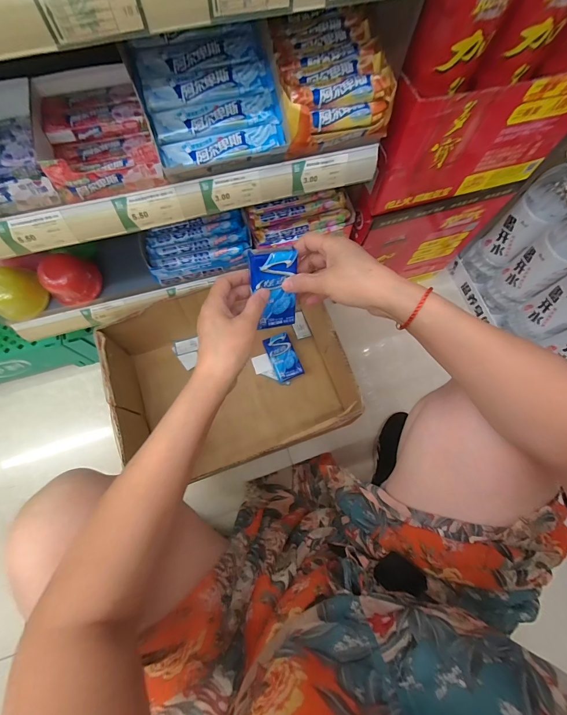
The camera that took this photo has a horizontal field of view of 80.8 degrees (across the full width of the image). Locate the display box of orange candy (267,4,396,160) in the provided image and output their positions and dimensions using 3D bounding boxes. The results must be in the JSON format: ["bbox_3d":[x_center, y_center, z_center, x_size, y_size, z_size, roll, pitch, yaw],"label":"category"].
[{"bbox_3d":[0.048,-0.312,0.376,0.119,0.054,0.136,-12,74,-5],"label":"display box of orange candy"}]

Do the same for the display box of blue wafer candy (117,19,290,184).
[{"bbox_3d":[-0.078,-0.273,0.359,0.139,0.064,0.127,-16,74,-7],"label":"display box of blue wafer candy"}]

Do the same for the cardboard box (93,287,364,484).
[{"bbox_3d":[-0.095,0.035,0.580,0.370,0.153,0.285,-18,74,-7],"label":"cardboard box"}]

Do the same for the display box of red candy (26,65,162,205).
[{"bbox_3d":[-0.206,-0.250,0.363,0.109,0.046,0.151,-19,74,-7],"label":"display box of red candy"}]

